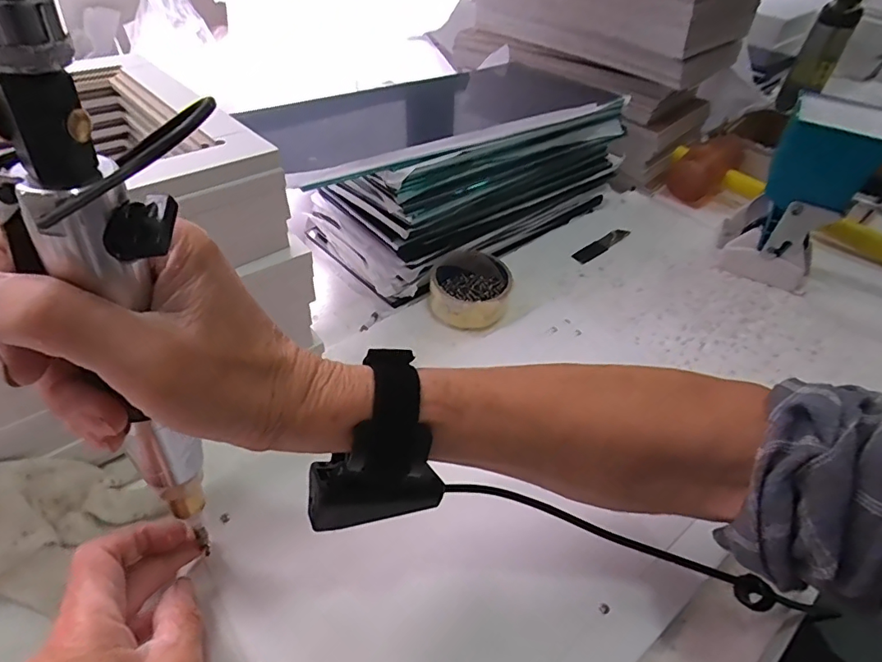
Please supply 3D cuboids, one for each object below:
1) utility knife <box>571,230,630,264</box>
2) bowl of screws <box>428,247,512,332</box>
[{"bbox_3d":[0.206,-0.110,0.636,0.103,0.006,0.022,-31,57,-32],"label":"utility knife"},{"bbox_3d":[0.032,-0.043,0.526,0.082,0.037,0.085,13,45,9],"label":"bowl of screws"}]

